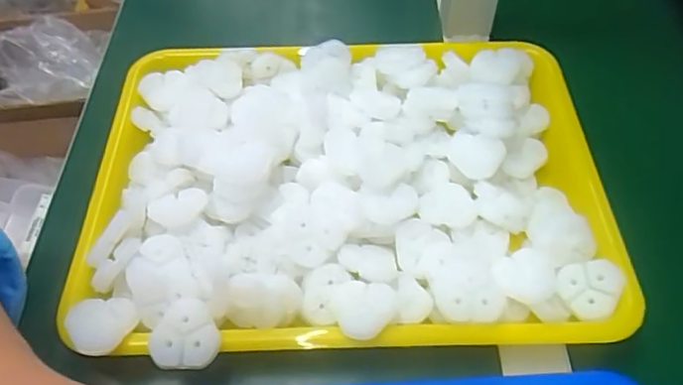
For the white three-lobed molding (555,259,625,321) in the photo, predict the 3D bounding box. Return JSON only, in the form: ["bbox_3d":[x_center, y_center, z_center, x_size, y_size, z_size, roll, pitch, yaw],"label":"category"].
[{"bbox_3d":[0.146,0.057,0.333,0.036,0.006,0.034,-12,60,22],"label":"white three-lobed molding"}]

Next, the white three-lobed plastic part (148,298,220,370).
[{"bbox_3d":[-0.085,0.075,0.306,0.037,0.010,0.036,-1,53,-1],"label":"white three-lobed plastic part"}]

